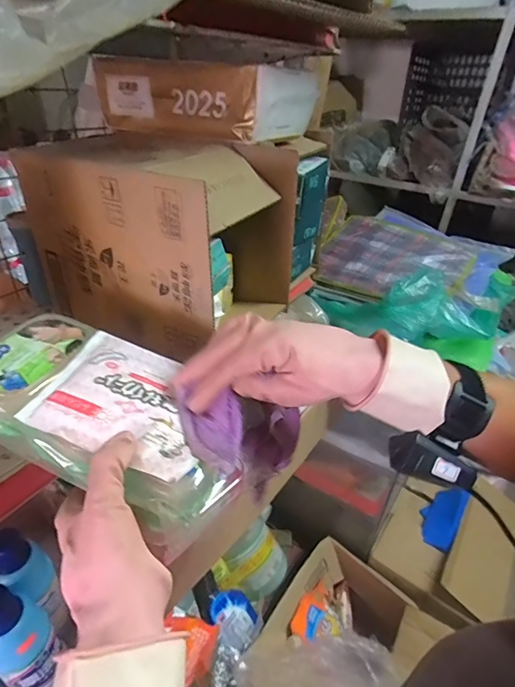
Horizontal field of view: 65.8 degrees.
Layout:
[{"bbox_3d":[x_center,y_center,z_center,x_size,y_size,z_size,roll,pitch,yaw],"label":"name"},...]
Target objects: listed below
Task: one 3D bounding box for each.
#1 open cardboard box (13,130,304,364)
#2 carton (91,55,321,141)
[{"bbox_3d":[-0.115,-0.135,0.516,0.261,0.209,0.187,19,37,23],"label":"open cardboard box"},{"bbox_3d":[-0.073,-0.349,0.566,0.272,0.074,0.167,25,40,29],"label":"carton"}]

